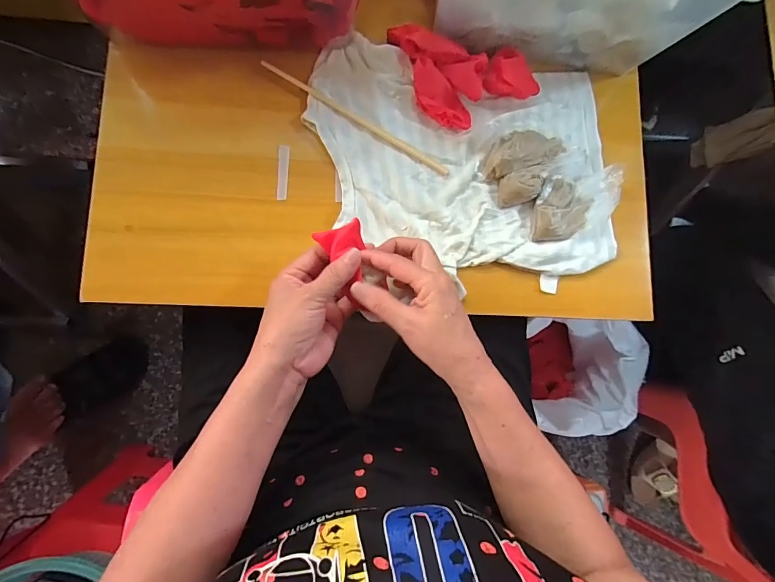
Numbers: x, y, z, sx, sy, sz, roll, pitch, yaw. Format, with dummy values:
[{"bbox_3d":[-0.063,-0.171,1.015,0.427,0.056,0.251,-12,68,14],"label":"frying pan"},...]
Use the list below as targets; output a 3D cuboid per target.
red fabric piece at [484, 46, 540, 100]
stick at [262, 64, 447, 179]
[{"bbox_3d":[0.139,-0.235,0.429,0.058,0.023,0.039,13,82,-5],"label":"red fabric piece"},{"bbox_3d":[-0.032,-0.184,0.420,0.223,0.007,0.010,30,81,-3],"label":"stick"}]

